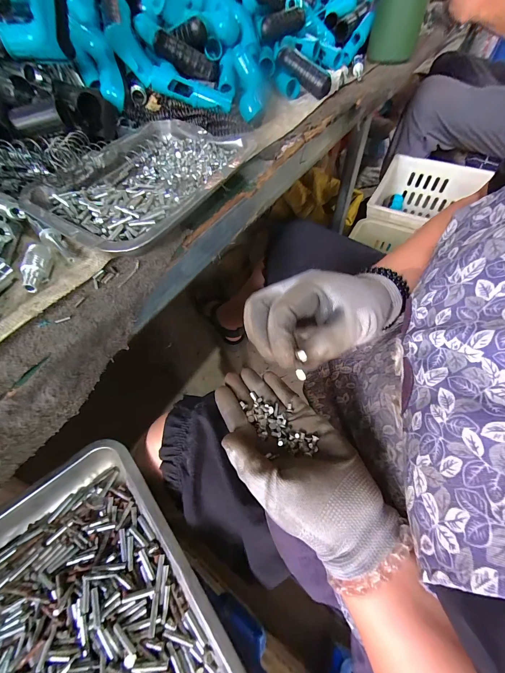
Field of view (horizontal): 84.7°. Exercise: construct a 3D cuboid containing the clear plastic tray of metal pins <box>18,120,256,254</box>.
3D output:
[{"bbox_3d":[-0.126,-0.190,0.338,0.178,0.029,0.247,24,60,17],"label":"clear plastic tray of metal pins"}]

